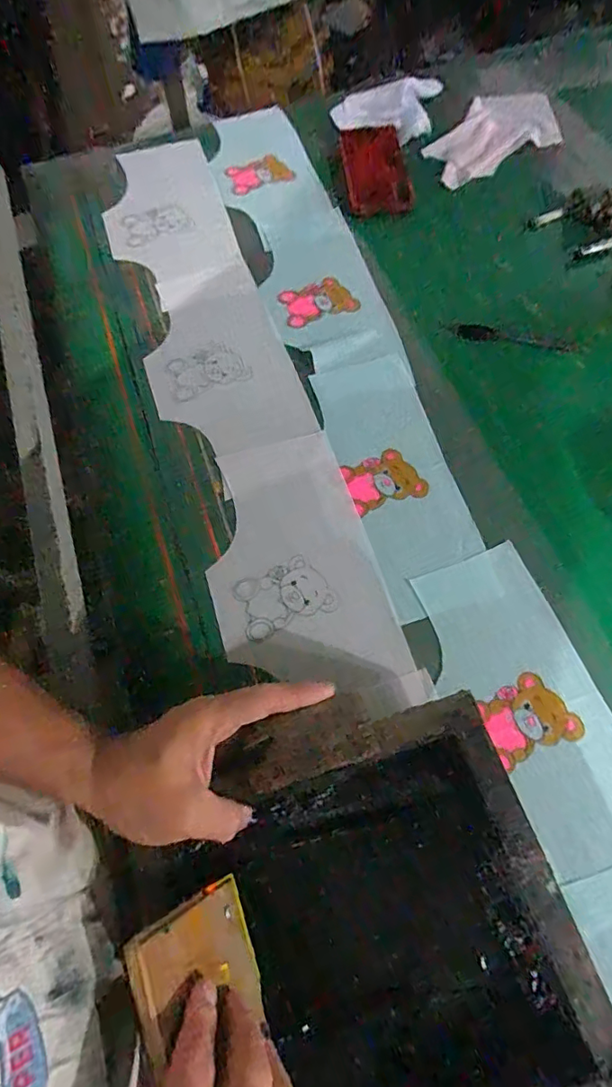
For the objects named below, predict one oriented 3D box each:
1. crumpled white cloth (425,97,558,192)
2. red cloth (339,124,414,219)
[{"bbox_3d":[0.256,-0.567,0.724,0.223,0.010,0.111,-35,70,-12],"label":"crumpled white cloth"},{"bbox_3d":[0.091,-0.504,0.702,0.084,0.014,0.168,-5,67,0],"label":"red cloth"}]

